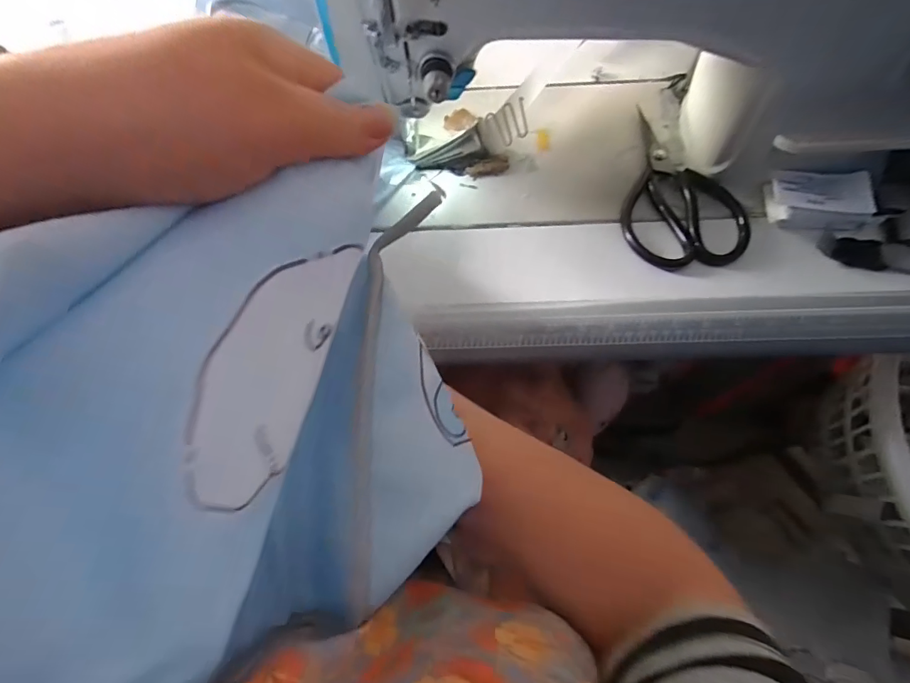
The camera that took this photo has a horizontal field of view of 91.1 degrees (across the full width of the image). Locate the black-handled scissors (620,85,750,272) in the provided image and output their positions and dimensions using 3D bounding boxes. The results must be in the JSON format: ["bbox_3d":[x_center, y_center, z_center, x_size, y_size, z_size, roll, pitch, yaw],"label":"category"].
[{"bbox_3d":[0.190,-0.155,0.408,0.098,0.014,0.198,-10,66,-2],"label":"black-handled scissors"}]

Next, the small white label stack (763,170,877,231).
[{"bbox_3d":[0.306,-0.119,0.374,0.081,0.024,0.043,1,66,3],"label":"small white label stack"}]

